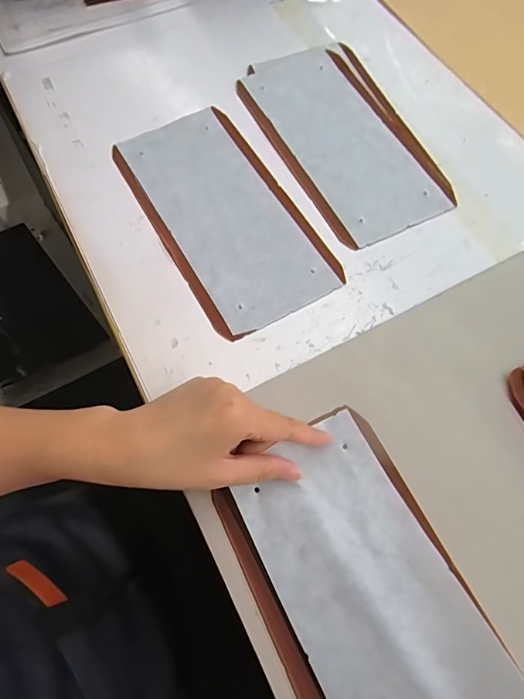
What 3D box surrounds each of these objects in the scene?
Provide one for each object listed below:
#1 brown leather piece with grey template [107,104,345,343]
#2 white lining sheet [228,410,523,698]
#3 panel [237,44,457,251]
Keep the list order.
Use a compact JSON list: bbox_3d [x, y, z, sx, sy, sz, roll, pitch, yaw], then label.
[{"bbox_3d":[-0.037,-0.131,0.422,0.128,0.009,0.246,-28,70,-11],"label":"brown leather piece with grey template"},{"bbox_3d":[0.071,0.161,0.276,0.110,0.039,0.234,-23,59,-9],"label":"white lining sheet"},{"bbox_3d":[0.085,-0.224,0.461,0.135,0.005,0.255,-25,70,-10],"label":"panel"}]

